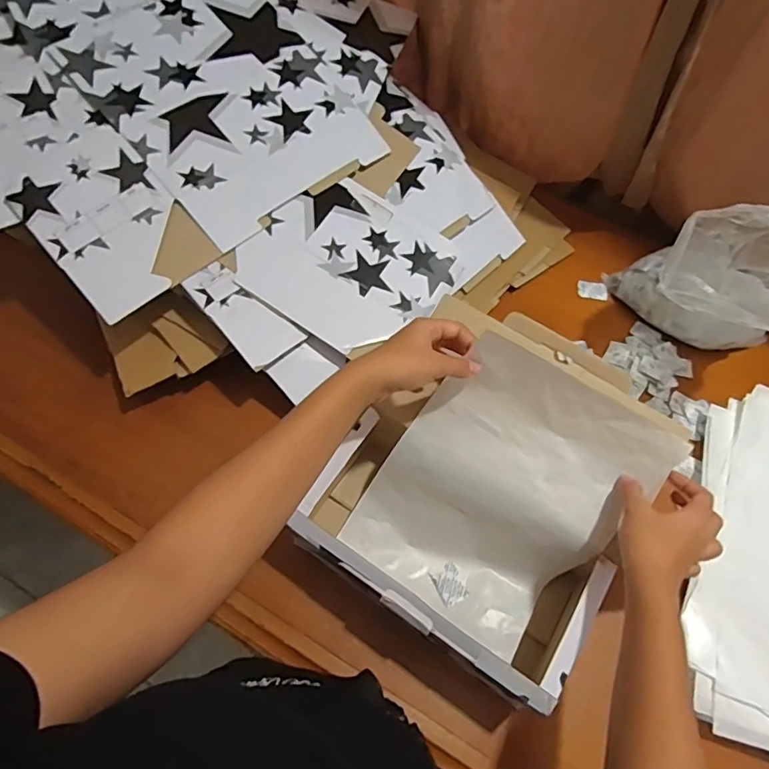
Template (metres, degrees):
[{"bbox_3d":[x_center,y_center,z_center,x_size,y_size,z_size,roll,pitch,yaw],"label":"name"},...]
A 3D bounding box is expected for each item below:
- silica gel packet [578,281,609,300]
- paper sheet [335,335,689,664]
[{"bbox_3d":[0.302,-0.137,0.772,0.043,0.004,0.030,9,62,0],"label":"silica gel packet"},{"bbox_3d":[0.109,0.118,0.534,0.213,0.297,0.038,36,21,8],"label":"paper sheet"}]

